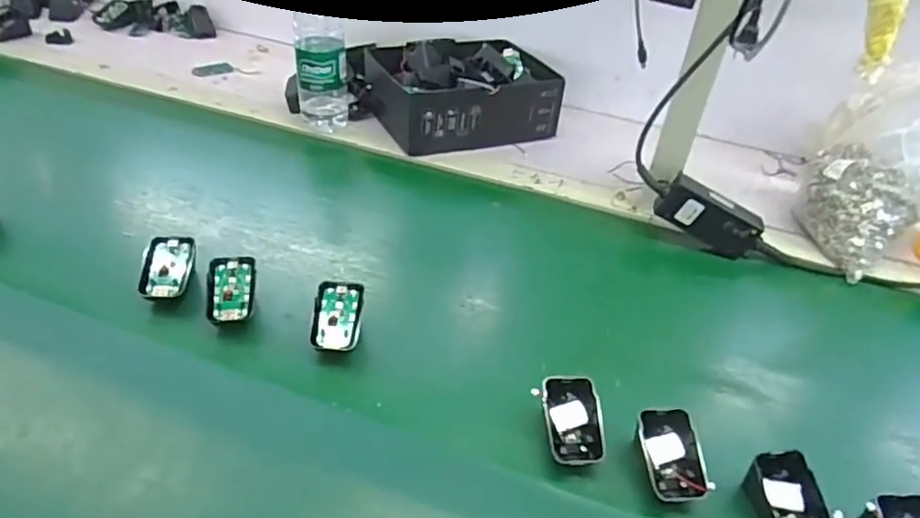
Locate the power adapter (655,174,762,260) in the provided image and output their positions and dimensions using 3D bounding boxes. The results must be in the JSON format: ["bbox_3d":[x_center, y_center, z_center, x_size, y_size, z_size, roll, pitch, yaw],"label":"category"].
[{"bbox_3d":[0.286,-0.048,0.703,0.114,0.055,0.028,32,42,0],"label":"power adapter"}]

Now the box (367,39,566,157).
[{"bbox_3d":[0.012,-0.246,0.903,0.262,0.092,0.181,-12,43,-21],"label":"box"}]

